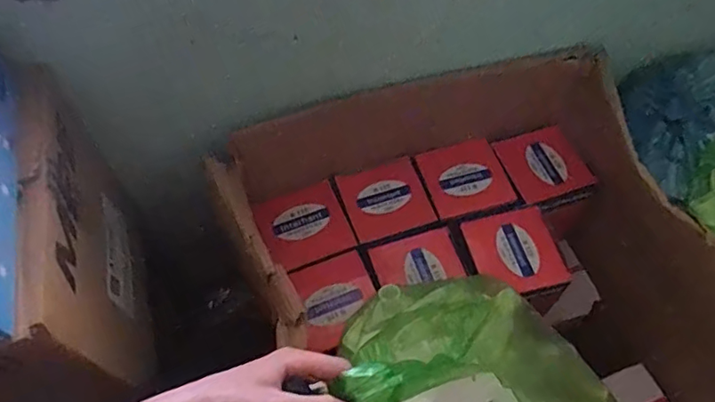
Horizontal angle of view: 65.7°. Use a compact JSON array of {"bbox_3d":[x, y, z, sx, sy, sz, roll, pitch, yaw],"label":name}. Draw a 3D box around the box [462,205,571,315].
[{"bbox_3d":[0.220,0.090,0.793,0.119,0.089,0.128,-13,59,-7],"label":"box"}]

